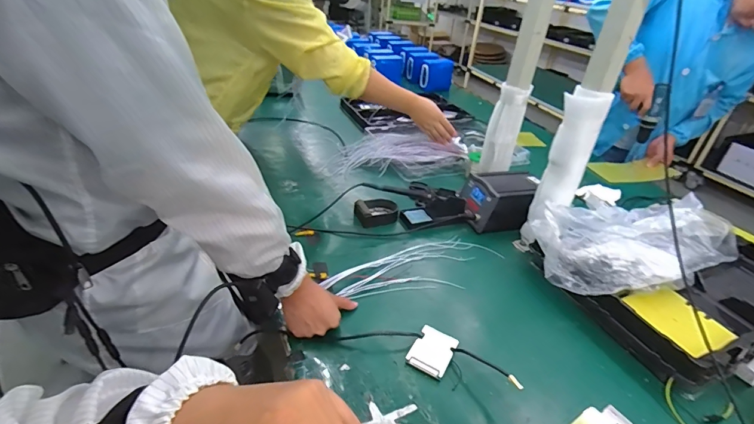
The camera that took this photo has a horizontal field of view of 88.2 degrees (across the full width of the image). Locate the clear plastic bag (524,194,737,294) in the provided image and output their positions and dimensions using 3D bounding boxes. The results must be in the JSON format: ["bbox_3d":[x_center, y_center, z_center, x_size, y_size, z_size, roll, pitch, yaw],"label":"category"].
[{"bbox_3d":[0.448,0.051,0.708,0.317,0.145,0.135,0,34,-8],"label":"clear plastic bag"}]

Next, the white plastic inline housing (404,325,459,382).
[{"bbox_3d":[0.091,0.228,0.634,0.062,0.016,0.080,21,36,22],"label":"white plastic inline housing"}]

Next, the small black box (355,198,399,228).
[{"bbox_3d":[0.002,-0.004,0.957,0.106,0.033,0.088,-6,35,-16],"label":"small black box"}]

